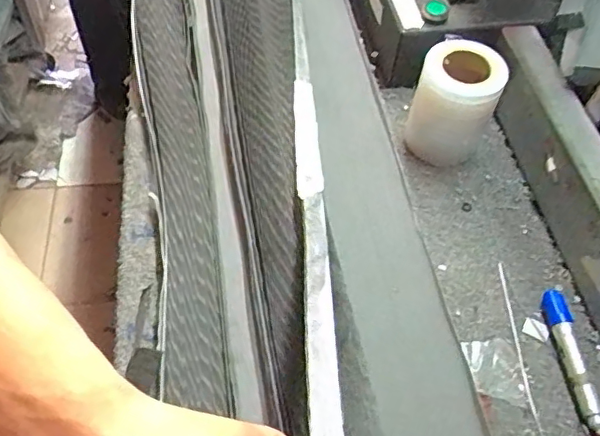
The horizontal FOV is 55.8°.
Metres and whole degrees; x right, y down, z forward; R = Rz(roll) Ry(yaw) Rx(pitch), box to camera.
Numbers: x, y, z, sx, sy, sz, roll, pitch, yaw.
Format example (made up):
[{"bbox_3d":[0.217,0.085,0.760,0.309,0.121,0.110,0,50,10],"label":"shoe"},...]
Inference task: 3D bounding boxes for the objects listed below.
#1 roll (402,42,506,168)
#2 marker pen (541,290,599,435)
[{"bbox_3d":[0.158,-0.119,0.584,0.079,0.106,0.072,24,57,12],"label":"roll"},{"bbox_3d":[0.228,0.117,0.473,0.017,0.020,0.116,-2,55,-6],"label":"marker pen"}]

